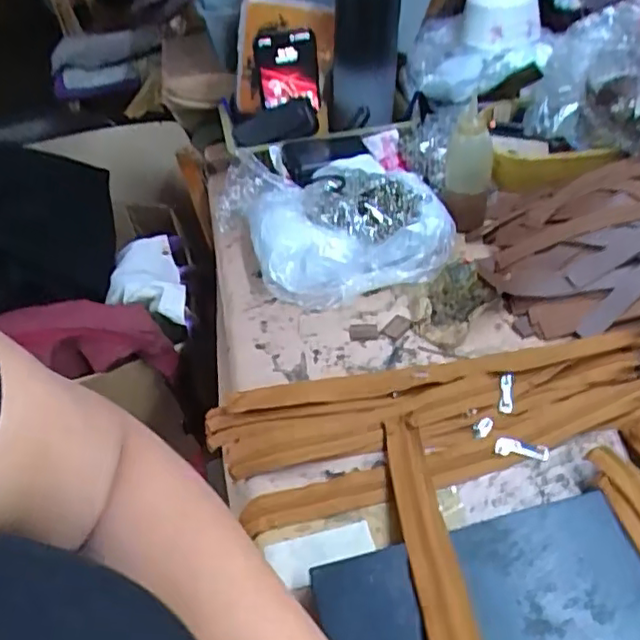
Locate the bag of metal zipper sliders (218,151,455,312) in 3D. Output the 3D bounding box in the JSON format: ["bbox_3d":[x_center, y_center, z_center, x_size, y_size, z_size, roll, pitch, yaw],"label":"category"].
[{"bbox_3d":[0.017,-0.100,0.673,0.241,0.076,0.176,-6,42,-5],"label":"bag of metal zipper sliders"}]

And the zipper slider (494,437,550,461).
[{"bbox_3d":[0.158,0.101,0.492,0.041,0.004,0.014,8,64,6],"label":"zipper slider"}]

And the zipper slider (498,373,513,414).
[{"bbox_3d":[0.157,0.061,0.528,0.011,0.004,0.037,7,60,13],"label":"zipper slider"}]

